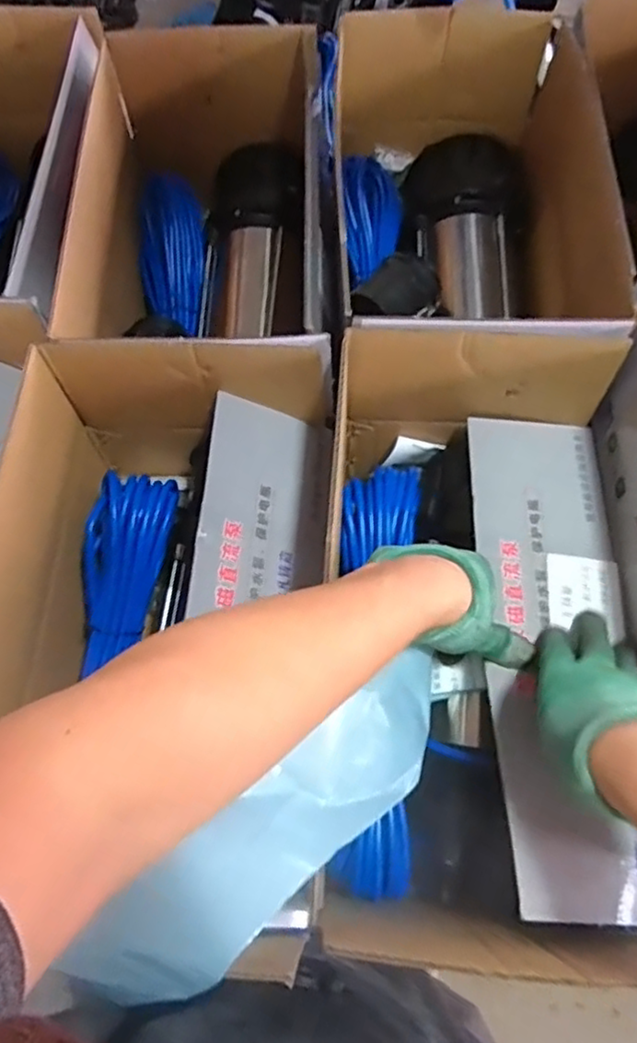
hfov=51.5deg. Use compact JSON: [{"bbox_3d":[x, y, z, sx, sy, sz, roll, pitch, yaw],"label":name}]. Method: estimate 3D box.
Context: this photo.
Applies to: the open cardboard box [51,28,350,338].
[{"bbox_3d":[-0.112,-0.304,0.687,0.229,0.176,0.413,-3,65,0],"label":"open cardboard box"}]

